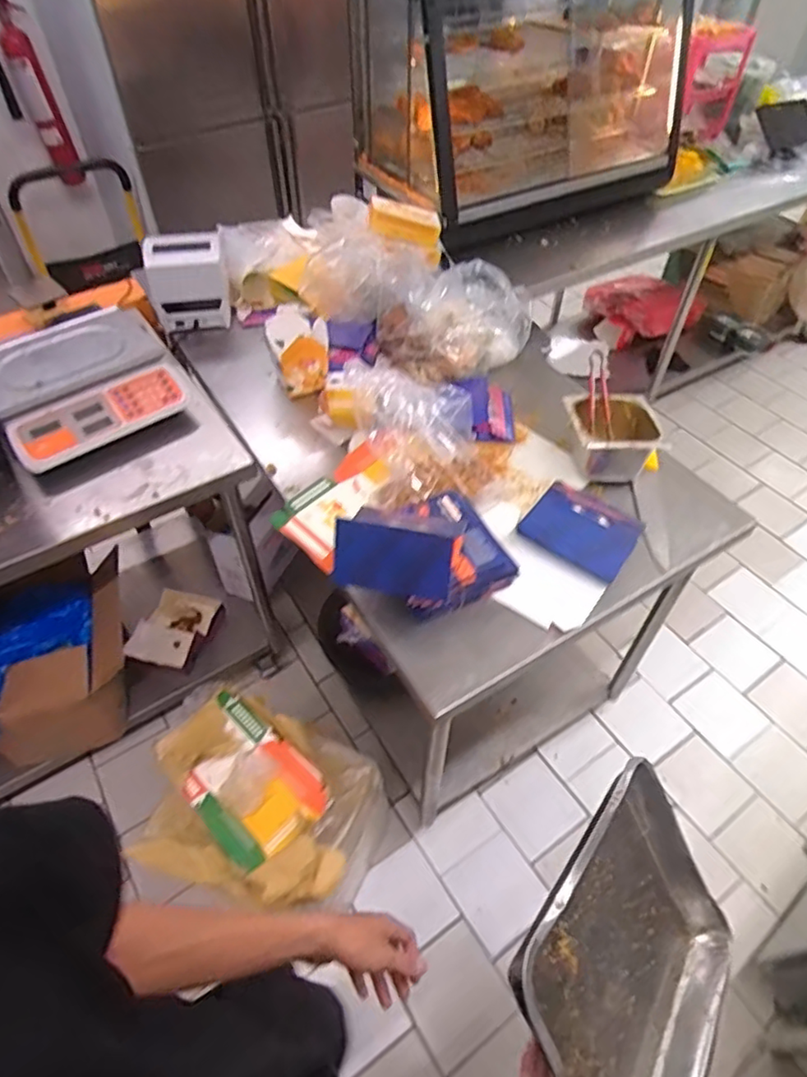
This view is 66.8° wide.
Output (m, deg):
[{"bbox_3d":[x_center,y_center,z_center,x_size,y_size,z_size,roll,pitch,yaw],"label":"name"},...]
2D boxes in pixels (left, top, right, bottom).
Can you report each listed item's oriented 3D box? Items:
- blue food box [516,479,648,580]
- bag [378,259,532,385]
[{"bbox_3d":[0.309,-0.020,1.053,0.172,0.017,0.152,31,55,23],"label":"blue food box"},{"bbox_3d":[0.119,-0.473,1.343,0.306,0.138,0.210,-14,51,-12],"label":"bag"}]

